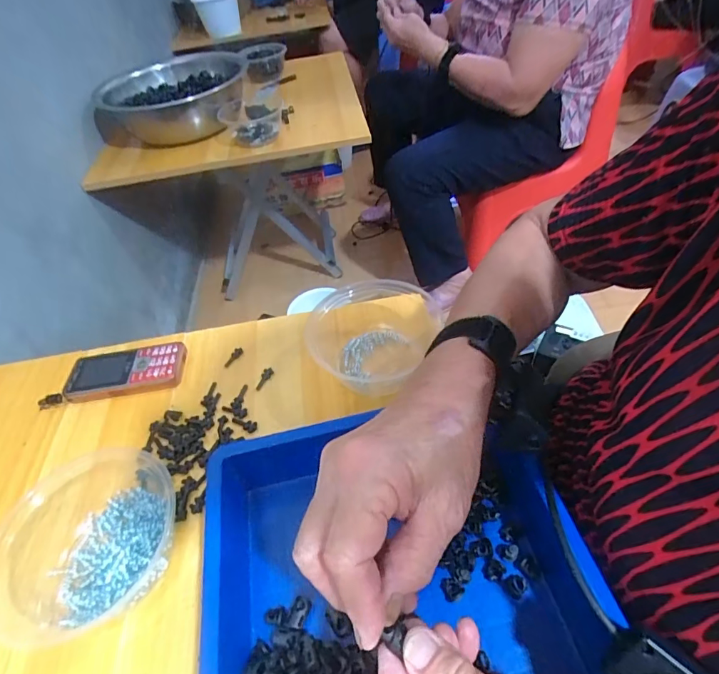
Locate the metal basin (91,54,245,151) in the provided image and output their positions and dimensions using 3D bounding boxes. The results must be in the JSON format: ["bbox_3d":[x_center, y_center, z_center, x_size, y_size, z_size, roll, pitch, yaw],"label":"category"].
[{"bbox_3d":[-0.423,-0.558,0.997,0.309,0.105,0.336,-4,47,4],"label":"metal basin"}]

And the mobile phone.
[{"bbox_3d":[-0.266,0.036,0.490,0.131,0.021,0.061,-10,47,-2],"label":"mobile phone"}]

